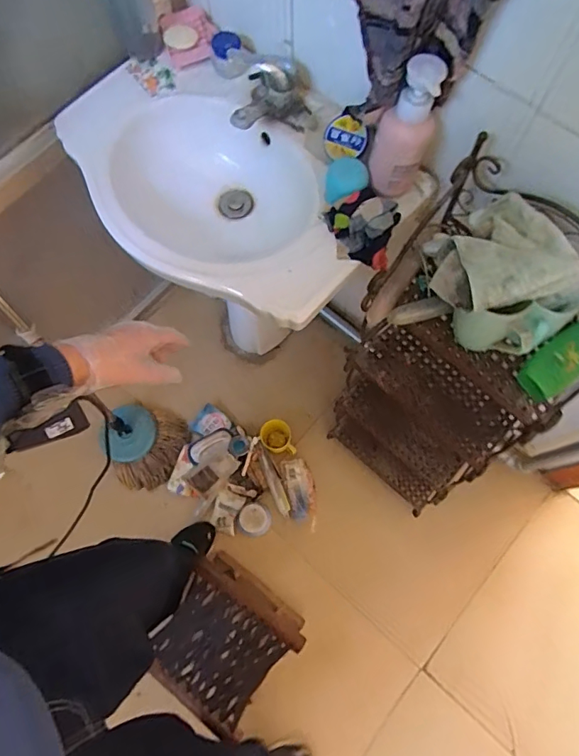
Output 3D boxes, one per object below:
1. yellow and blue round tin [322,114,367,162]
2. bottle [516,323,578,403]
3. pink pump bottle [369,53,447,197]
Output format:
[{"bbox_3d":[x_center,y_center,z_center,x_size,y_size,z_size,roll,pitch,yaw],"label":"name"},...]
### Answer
[{"bbox_3d":[0.087,-0.383,0.753,0.071,0.026,0.061,-19,106,33],"label":"yellow and blue round tin"},{"bbox_3d":[0.384,-0.032,0.644,0.155,0.034,0.059,-36,75,-9],"label":"bottle"},{"bbox_3d":[0.159,-0.338,0.665,0.074,0.182,0.076,11,73,5],"label":"pink pump bottle"}]

